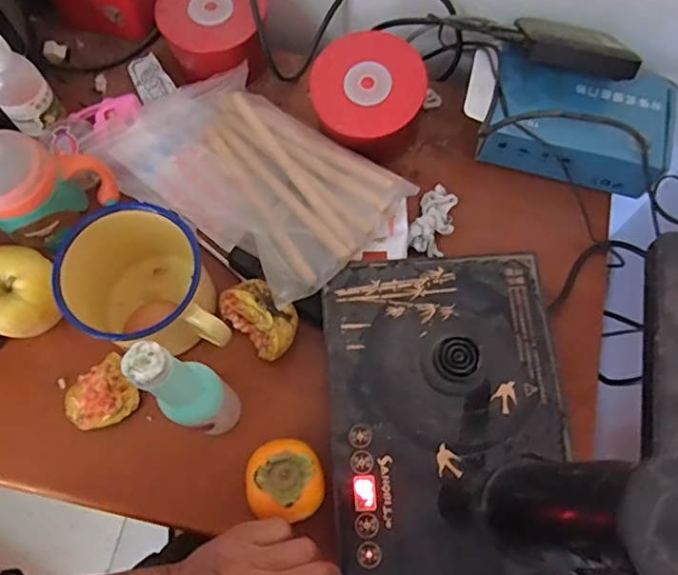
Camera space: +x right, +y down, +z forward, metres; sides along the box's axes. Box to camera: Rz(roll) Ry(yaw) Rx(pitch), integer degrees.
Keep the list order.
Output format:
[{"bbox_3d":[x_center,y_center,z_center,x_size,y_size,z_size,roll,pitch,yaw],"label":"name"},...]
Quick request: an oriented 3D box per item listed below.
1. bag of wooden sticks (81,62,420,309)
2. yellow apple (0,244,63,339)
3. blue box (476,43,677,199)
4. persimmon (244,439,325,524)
[{"bbox_3d":[-0.081,-0.100,0.520,0.247,0.049,0.166,41,75,12],"label":"bag of wooden sticks"},{"bbox_3d":[-0.269,0.007,0.479,0.069,0.069,0.071,0,71,-1],"label":"yellow apple"},{"bbox_3d":[0.218,-0.159,0.544,0.181,0.051,0.118,16,72,5],"label":"blue box"},{"bbox_3d":[-0.041,0.150,0.446,0.057,0.043,0.059,0,71,-1],"label":"persimmon"}]

